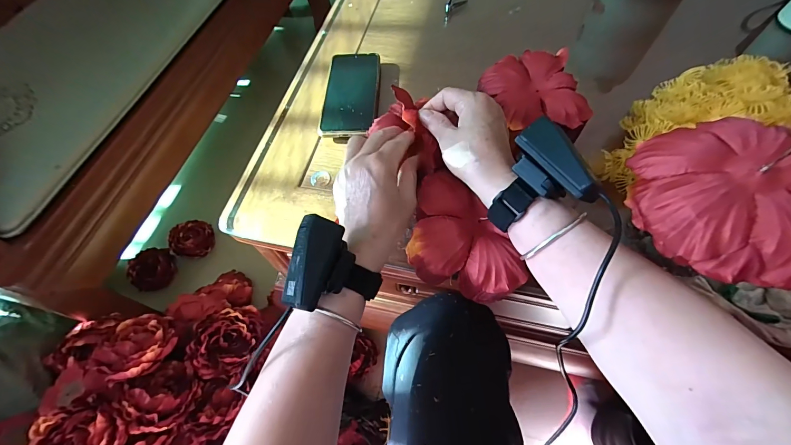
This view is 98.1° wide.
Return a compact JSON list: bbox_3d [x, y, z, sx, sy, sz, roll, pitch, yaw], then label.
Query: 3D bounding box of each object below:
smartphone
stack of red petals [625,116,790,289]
[{"bbox_3d":[-0.062,-0.184,0.483,0.073,0.010,0.155,1,62,4],"label":"smartphone"},{"bbox_3d":[0.221,-0.020,0.227,0.111,0.033,0.111,32,68,18],"label":"stack of red petals"}]

